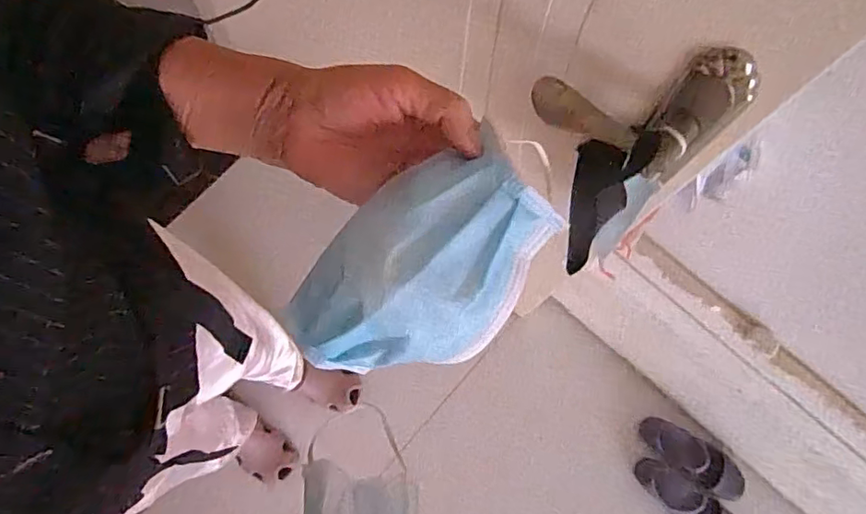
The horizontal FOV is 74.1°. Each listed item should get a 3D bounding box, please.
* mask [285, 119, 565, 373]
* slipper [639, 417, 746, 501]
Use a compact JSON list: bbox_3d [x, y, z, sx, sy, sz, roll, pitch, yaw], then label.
[{"bbox_3d":[-0.006,0.008,0.305,0.097,0.054,0.142,42,80,9],"label":"mask"},{"bbox_3d":[0.575,0.448,1.274,0.239,0.062,0.095,30,78,6],"label":"slipper"}]

